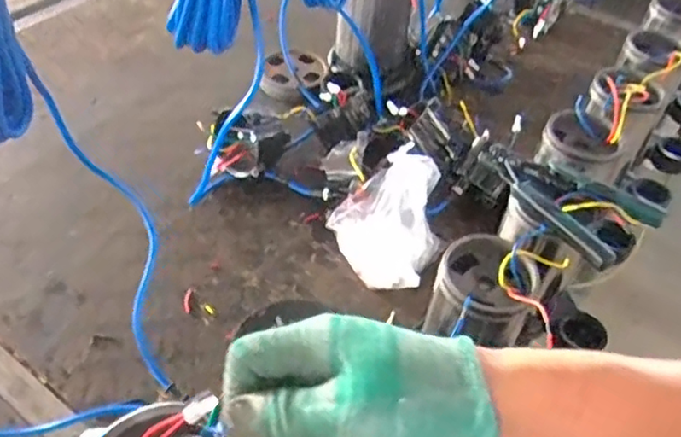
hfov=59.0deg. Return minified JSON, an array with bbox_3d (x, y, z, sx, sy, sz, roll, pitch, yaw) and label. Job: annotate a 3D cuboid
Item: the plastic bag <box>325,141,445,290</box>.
[{"bbox_3d":[0.073,0.008,0.753,0.120,0.124,0.151,-19,53,-22],"label":"plastic bag"}]

